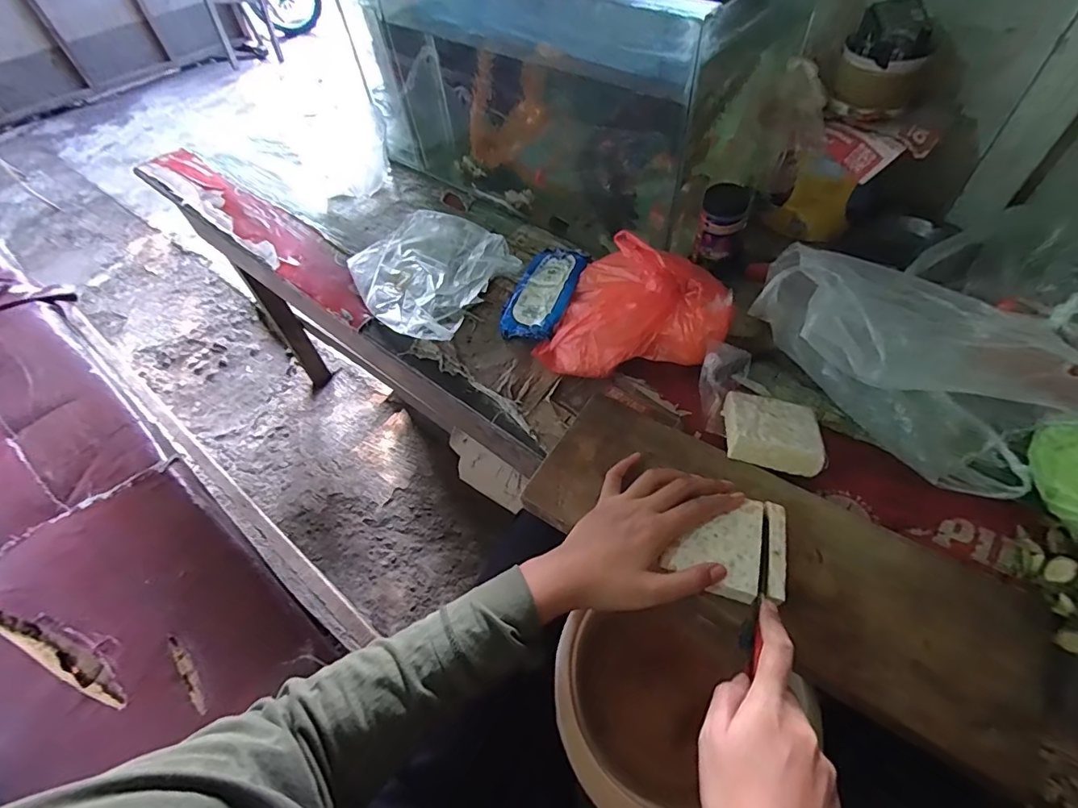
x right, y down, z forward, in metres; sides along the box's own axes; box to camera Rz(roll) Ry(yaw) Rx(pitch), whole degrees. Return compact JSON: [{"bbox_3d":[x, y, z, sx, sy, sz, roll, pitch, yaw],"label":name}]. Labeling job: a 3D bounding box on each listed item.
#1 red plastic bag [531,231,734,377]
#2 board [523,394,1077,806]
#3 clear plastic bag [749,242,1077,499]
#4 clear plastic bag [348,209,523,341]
[{"bbox_3d":[0.107,-0.112,0.579,0.197,0.123,0.120,5,55,8],"label":"red plastic bag"},{"bbox_3d":[0.206,0.137,0.443,0.439,0.027,0.157,24,60,20],"label":"board"},{"bbox_3d":[0.372,-0.046,0.504,0.119,0.109,0.320,-34,59,-18],"label":"clear plastic bag"},{"bbox_3d":[-0.153,-0.191,0.713,0.219,0.030,0.200,35,64,25],"label":"clear plastic bag"}]

